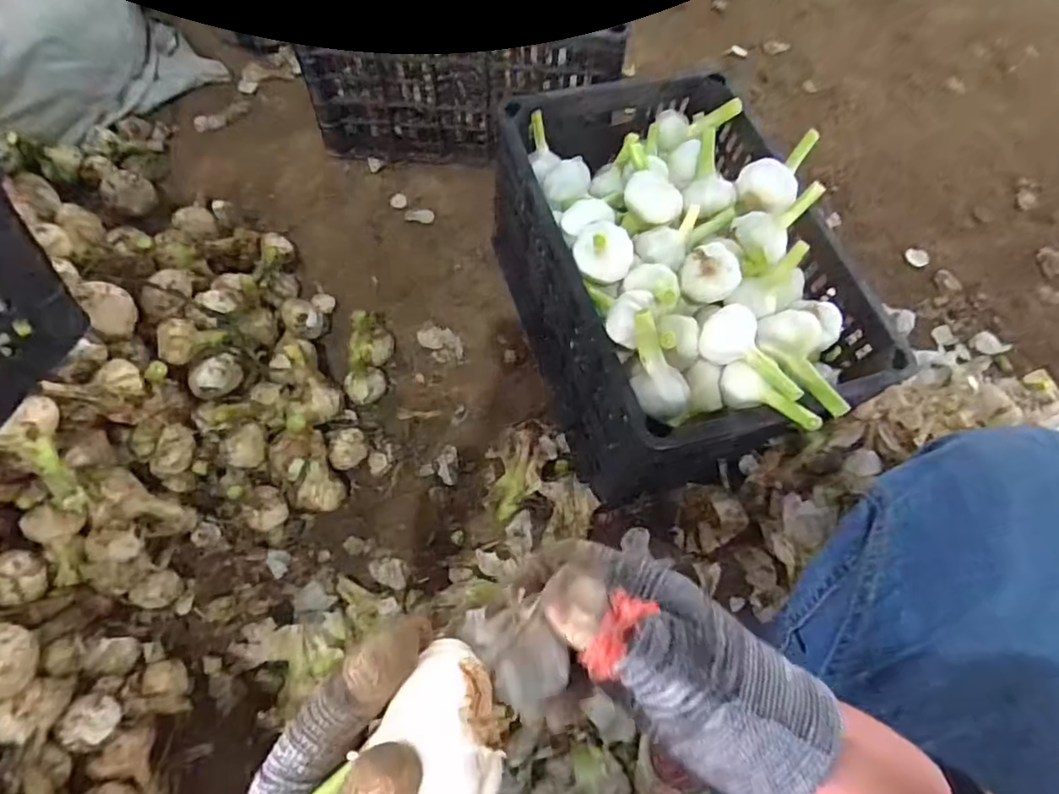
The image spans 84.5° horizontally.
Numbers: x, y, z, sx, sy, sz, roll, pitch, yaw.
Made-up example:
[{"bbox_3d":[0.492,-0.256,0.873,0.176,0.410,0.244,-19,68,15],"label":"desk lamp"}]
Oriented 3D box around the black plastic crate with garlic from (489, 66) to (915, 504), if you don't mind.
[{"bbox_3d":[0.162,-0.138,0.677,0.314,0.232,0.429,-12,67,-9],"label":"black plastic crate with garlic"}]

